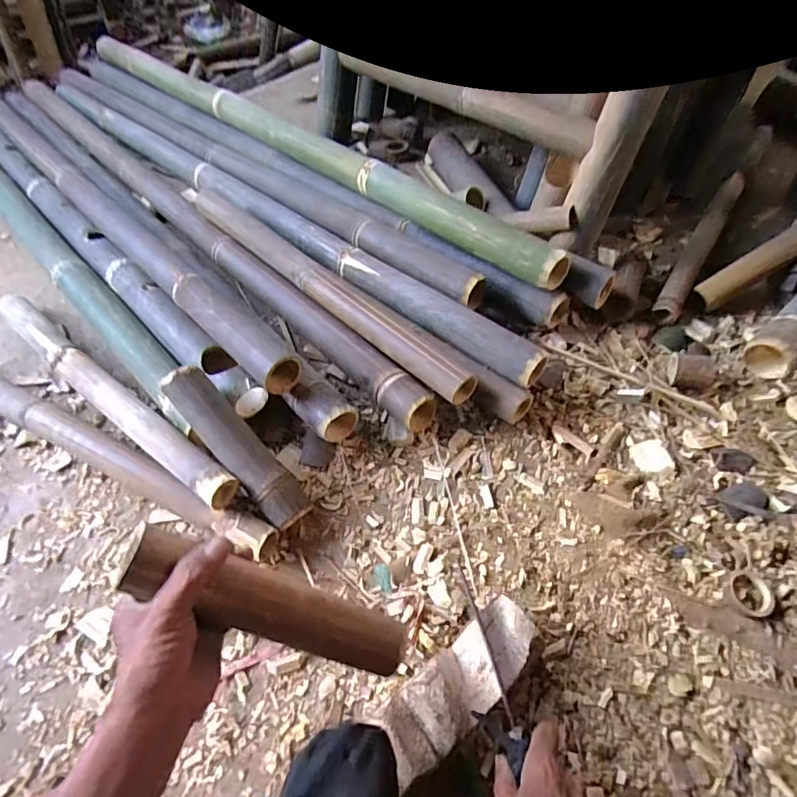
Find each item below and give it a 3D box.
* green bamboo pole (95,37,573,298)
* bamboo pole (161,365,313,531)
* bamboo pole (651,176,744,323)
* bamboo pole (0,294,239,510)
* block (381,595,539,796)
[{"bbox_3d":[-0.216,-0.555,1.090,1.330,0.076,0.088,38,65,26],"label":"green bamboo pole"},{"bbox_3d":[-0.214,0.062,0.675,0.058,0.057,0.252,-41,88,-22],"label":"bamboo pole"},{"bbox_3d":[0.567,-0.294,0.949,0.048,0.041,0.453,27,61,21],"label":"bamboo pole"},{"bbox_3d":[-0.466,-0.017,0.796,0.634,0.076,0.056,32,63,24],"label":"bamboo pole"},{"bbox_3d":[0.065,0.306,0.544,0.193,0.058,0.072,-36,60,-19],"label":"block"}]

